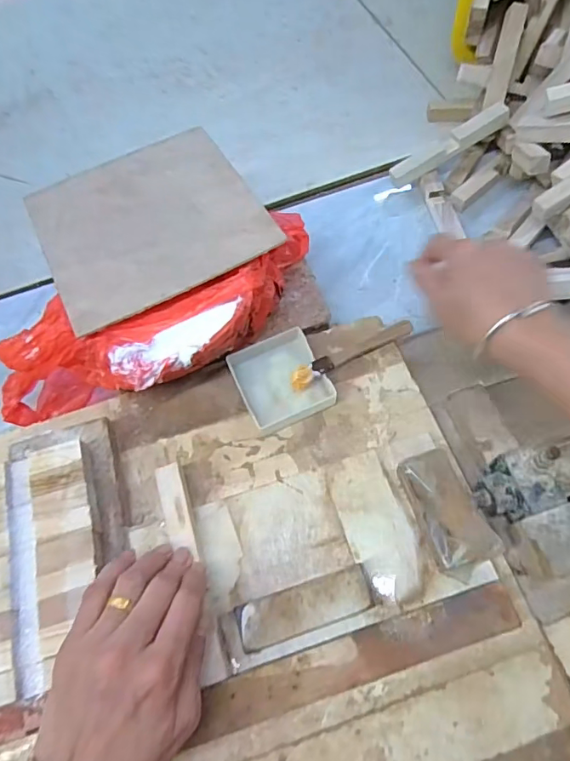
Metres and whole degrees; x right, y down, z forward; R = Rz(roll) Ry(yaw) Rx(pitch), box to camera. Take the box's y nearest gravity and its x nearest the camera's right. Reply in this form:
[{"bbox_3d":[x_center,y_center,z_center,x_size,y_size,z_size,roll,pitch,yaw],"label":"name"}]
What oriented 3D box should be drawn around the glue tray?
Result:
[{"bbox_3d":[-0.003,0.001,0.422,0.070,0.016,0.077,-23,65,-9],"label":"glue tray"}]

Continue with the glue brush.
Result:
[{"bbox_3d":[0.058,-0.023,0.429,0.125,0.017,0.016,-24,65,-23],"label":"glue brush"}]

